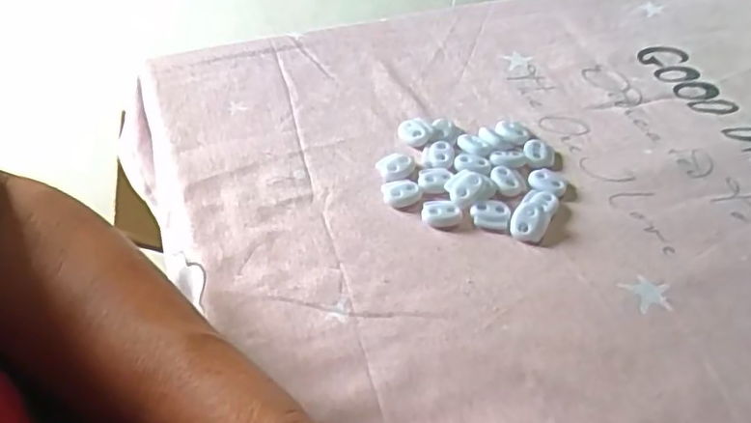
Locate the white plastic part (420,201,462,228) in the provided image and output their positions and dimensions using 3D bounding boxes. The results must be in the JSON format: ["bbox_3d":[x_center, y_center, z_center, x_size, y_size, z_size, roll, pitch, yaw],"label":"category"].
[{"bbox_3d":[0.036,0.001,0.343,0.022,0.006,0.016,4,45,0],"label":"white plastic part"}]

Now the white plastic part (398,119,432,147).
[{"bbox_3d":[0.024,-0.049,0.388,0.020,0.005,0.021,6,45,2],"label":"white plastic part"}]

